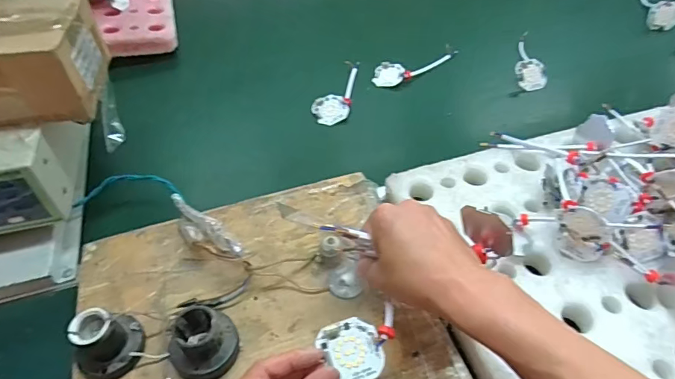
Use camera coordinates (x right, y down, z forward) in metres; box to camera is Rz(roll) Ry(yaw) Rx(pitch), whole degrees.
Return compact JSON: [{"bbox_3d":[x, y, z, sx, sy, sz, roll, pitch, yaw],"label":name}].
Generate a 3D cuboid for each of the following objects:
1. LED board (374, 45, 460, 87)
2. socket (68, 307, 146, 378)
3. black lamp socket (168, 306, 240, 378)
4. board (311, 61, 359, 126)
[{"bbox_3d":[0.132,-0.205,0.739,0.167,0.018,0.049,-22,51,-18],"label":"LED board"},{"bbox_3d":[-0.202,0.132,0.388,0.050,0.048,0.059,30,56,23],"label":"socket"},{"bbox_3d":[-0.116,0.133,0.387,0.051,0.049,0.054,0,50,0],"label":"black lamp socket"},{"bbox_3d":[0.000,-0.160,0.702,0.056,0.018,0.159,8,48,8],"label":"board"}]

